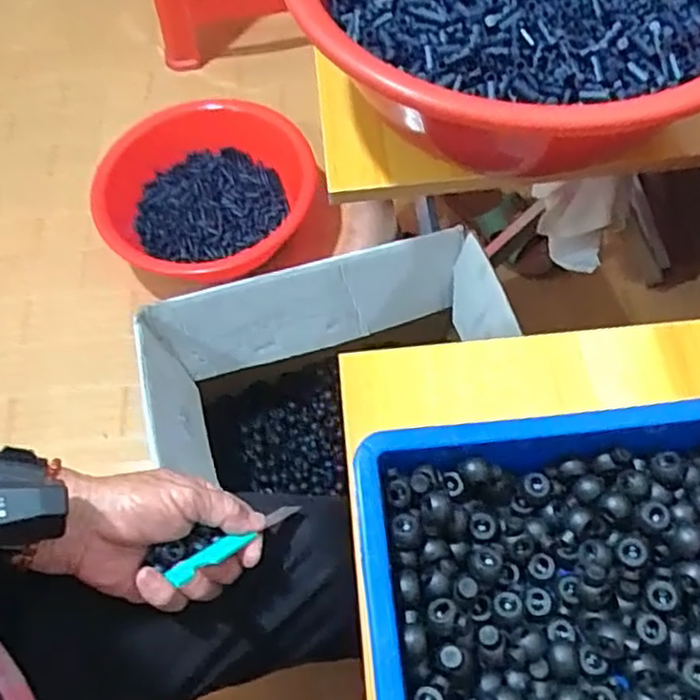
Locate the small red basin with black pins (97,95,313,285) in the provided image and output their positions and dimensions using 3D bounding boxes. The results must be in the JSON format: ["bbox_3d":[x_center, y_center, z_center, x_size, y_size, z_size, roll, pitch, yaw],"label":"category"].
[{"bbox_3d":[-0.231,-0.243,1.092,0.317,0.102,0.331,-1,64,3],"label":"small red basin with black pins"}]

